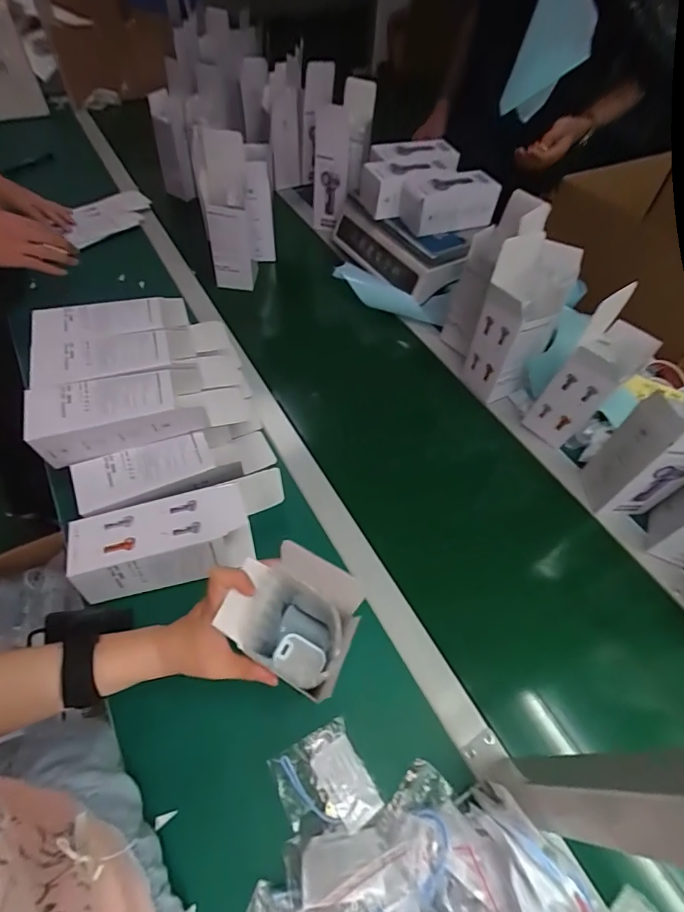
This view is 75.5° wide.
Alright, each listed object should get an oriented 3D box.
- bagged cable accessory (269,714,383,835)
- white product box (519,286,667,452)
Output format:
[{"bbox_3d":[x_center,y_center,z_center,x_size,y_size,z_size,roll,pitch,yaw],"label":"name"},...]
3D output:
[{"bbox_3d":[-0.016,0.322,0.432,0.082,0.011,0.086,-23,60,-18],"label":"bagged cable accessory"},{"bbox_3d":[0.342,-0.106,0.608,0.083,0.232,0.086,-38,65,-25],"label":"white product box"}]

